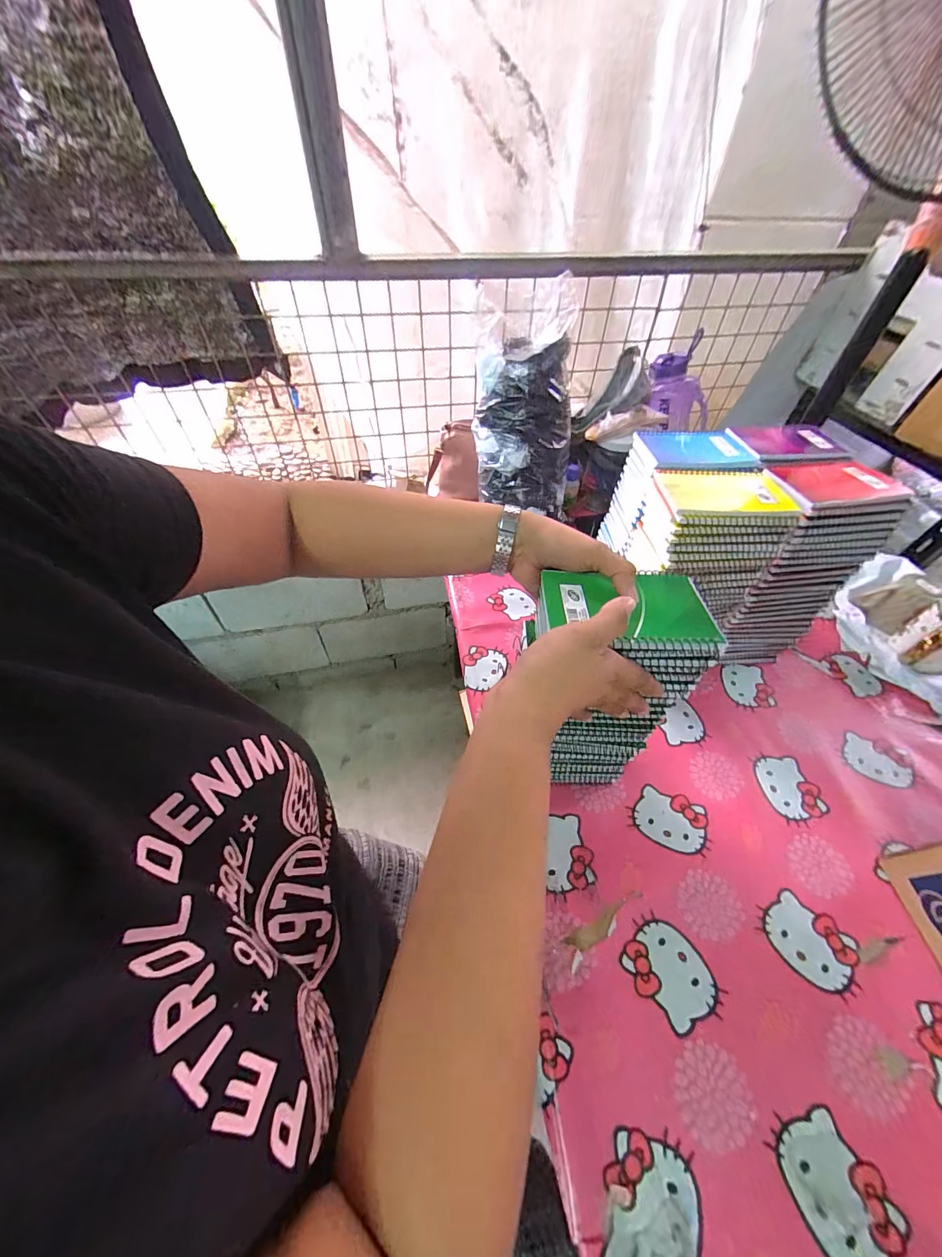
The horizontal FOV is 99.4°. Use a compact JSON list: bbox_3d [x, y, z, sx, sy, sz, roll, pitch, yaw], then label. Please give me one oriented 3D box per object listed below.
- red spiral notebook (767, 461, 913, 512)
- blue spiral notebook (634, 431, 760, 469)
[{"bbox_3d":[0.420,-0.170,0.467,0.157,0.020,0.092,-10,51,-10],"label":"red spiral notebook"},{"bbox_3d":[0.287,-0.230,0.511,0.126,0.007,0.099,0,50,-2],"label":"blue spiral notebook"}]

